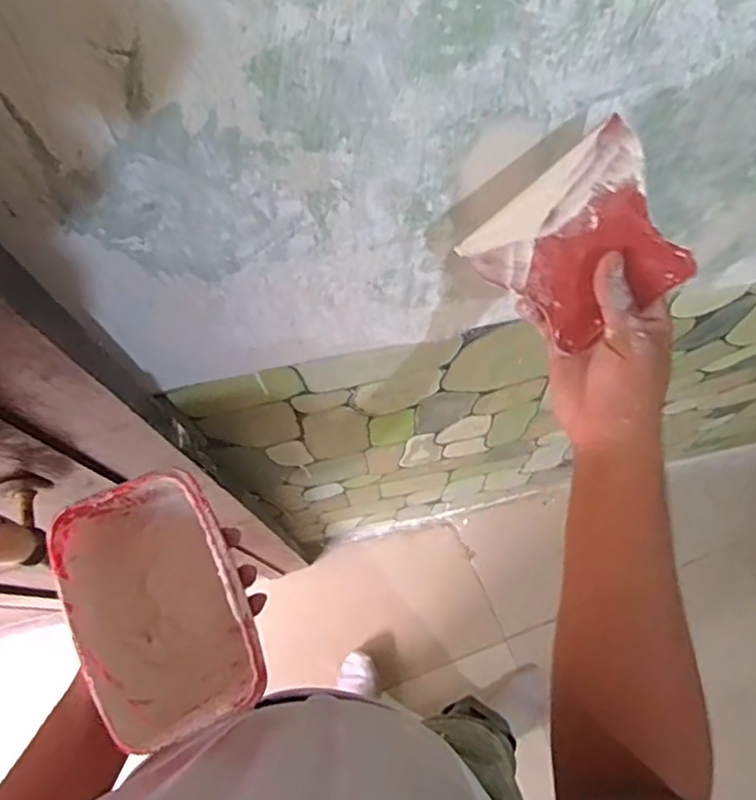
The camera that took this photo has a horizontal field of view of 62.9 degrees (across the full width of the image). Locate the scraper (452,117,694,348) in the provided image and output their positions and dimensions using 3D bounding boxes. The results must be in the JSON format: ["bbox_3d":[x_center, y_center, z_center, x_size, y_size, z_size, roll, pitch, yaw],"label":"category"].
[{"bbox_3d":[0.128,-0.095,0.392,0.116,0.005,0.102,-36,92,31],"label":"scraper"}]

